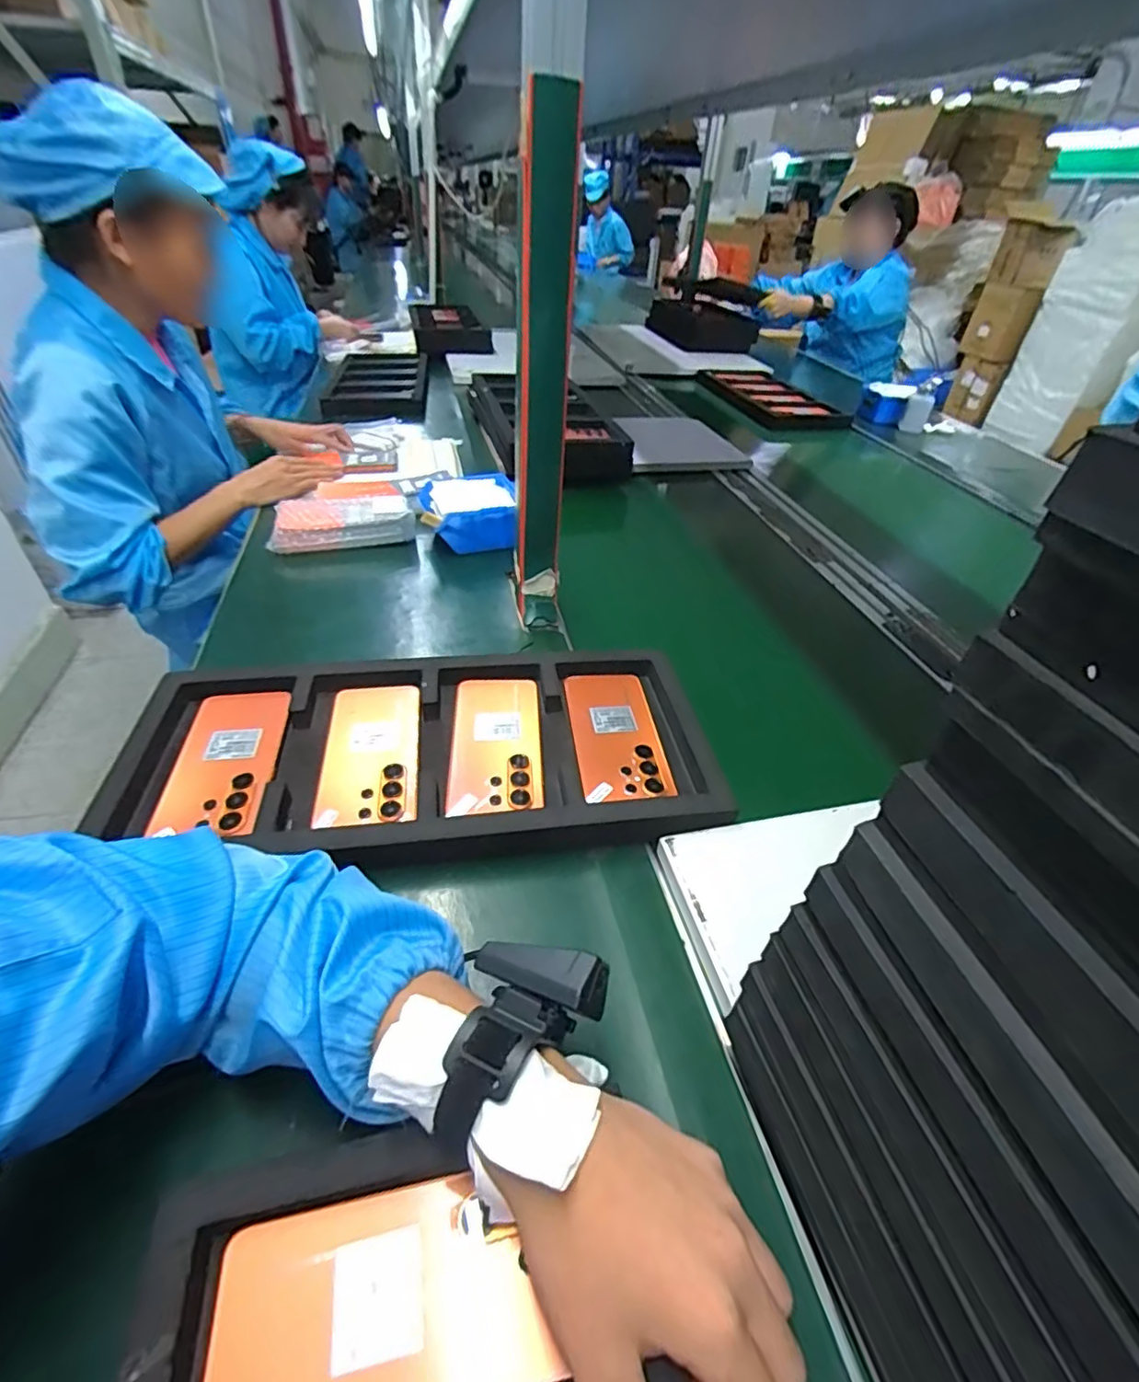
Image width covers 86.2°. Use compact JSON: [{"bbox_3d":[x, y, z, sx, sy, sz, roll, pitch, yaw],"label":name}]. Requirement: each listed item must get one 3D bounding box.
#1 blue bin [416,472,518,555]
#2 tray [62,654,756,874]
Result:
[{"bbox_3d":[-0.139,-0.252,0.874,0.125,0.070,0.127,-9,41,-15],"label":"blue bin"},{"bbox_3d":[-0.121,0.053,0.528,0.475,0.040,0.216,-3,40,-9],"label":"tray"}]

